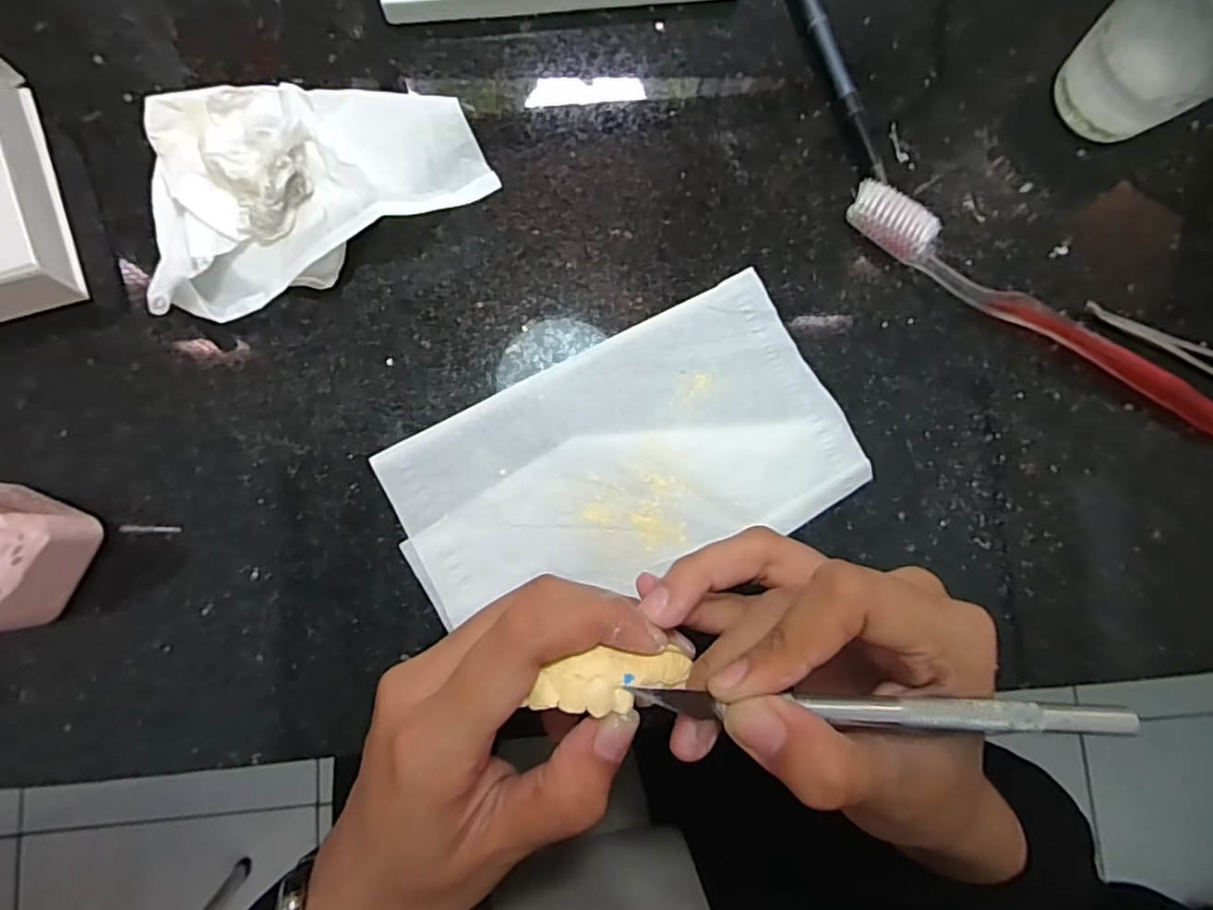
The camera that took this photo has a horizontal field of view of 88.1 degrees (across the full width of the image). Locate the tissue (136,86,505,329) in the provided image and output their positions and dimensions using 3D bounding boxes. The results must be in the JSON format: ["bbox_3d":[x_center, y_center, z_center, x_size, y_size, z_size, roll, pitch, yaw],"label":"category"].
[{"bbox_3d":[-0.105,-0.094,0.232,0.119,0.039,0.077,-2,83,-5],"label":"tissue"}]

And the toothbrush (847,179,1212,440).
[{"bbox_3d":[0.185,-0.057,0.266,0.189,0.012,0.019,33,81,-1],"label":"toothbrush"}]

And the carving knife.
[{"bbox_3d":[0.076,0.070,0.171,0.134,0.012,0.008,4,83,-1],"label":"carving knife"}]

